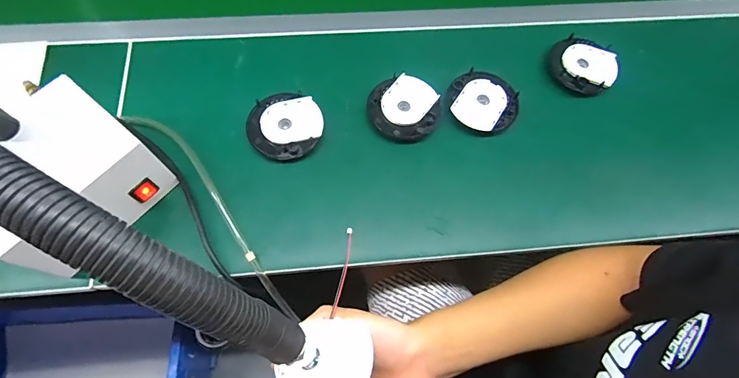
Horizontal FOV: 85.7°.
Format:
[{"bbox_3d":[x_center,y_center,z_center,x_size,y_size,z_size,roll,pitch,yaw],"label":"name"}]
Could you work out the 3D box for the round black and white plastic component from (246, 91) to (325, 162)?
[{"bbox_3d":[-0.107,-0.080,0.517,0.093,0.026,0.093,1,66,-2],"label":"round black and white plastic component"}]

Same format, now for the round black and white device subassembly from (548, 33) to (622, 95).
[{"bbox_3d":[0.307,-0.177,0.578,0.094,0.025,0.087,1,66,-2],"label":"round black and white device subassembly"}]

